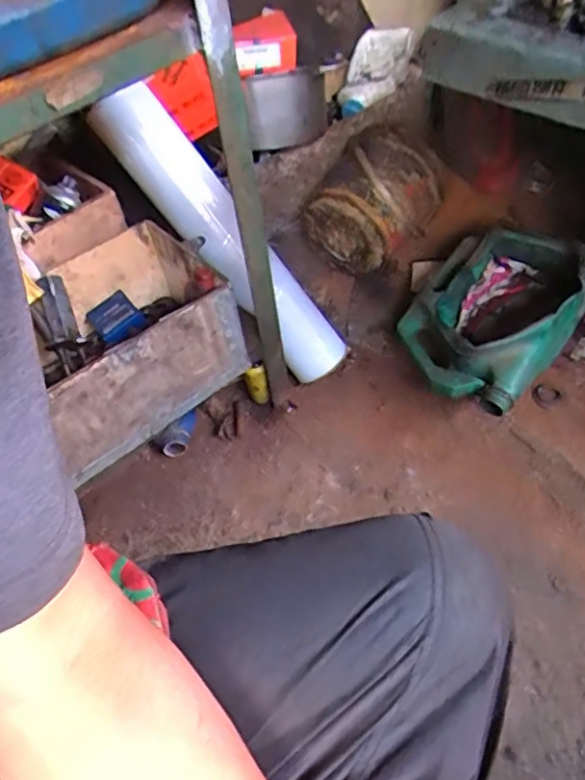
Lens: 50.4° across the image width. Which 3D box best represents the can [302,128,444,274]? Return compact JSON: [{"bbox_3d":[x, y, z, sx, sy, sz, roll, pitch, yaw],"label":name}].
[{"bbox_3d":[0.145,-0.335,1.107,0.209,0.176,0.171,-37,53,-22],"label":"can"}]

